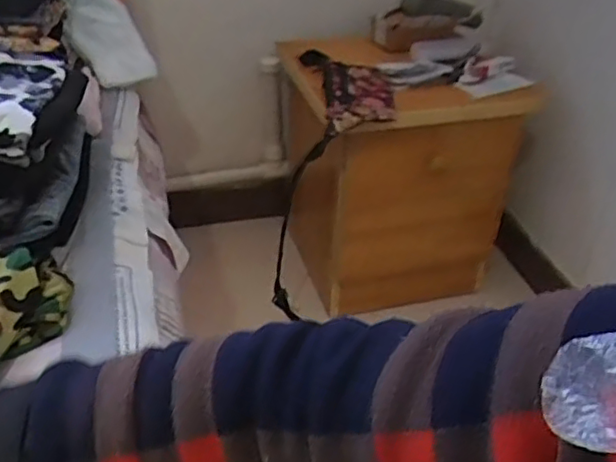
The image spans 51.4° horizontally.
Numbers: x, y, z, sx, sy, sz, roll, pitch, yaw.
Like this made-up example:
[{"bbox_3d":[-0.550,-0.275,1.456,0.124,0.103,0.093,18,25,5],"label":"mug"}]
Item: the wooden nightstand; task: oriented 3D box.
[{"bbox_3d":[0.162,-0.119,1.250,0.403,0.469,0.329,-8,37,-14],"label":"wooden nightstand"}]

